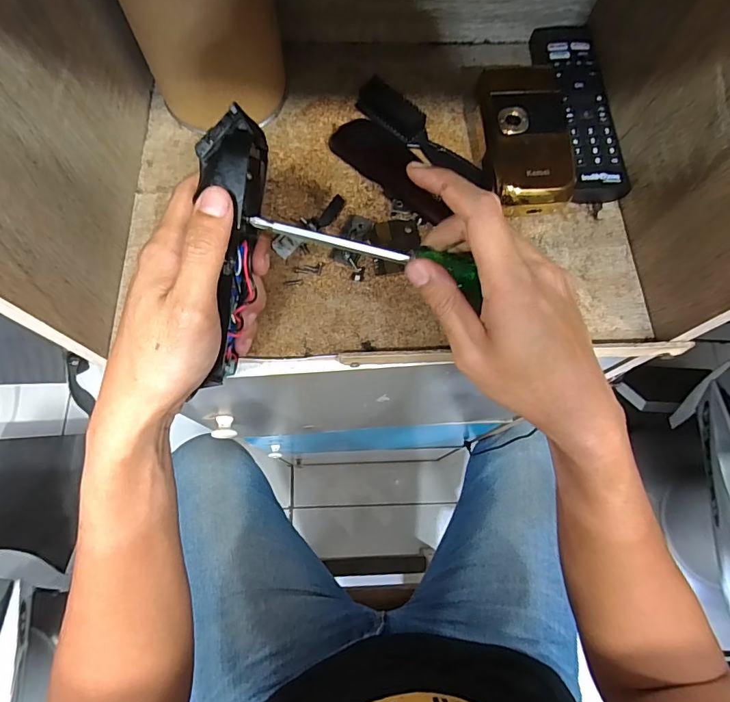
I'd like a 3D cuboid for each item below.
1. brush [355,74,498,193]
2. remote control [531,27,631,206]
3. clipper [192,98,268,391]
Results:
[{"bbox_3d":[0.049,-0.171,0.351,0.135,0.021,0.021,41,75,10],"label":"brush"},{"bbox_3d":[0.176,-0.204,0.364,0.041,0.020,0.176,-2,72,-3],"label":"remote control"},{"bbox_3d":[-0.081,-0.057,0.268,0.028,0.043,0.156,6,102,0],"label":"clipper"}]

